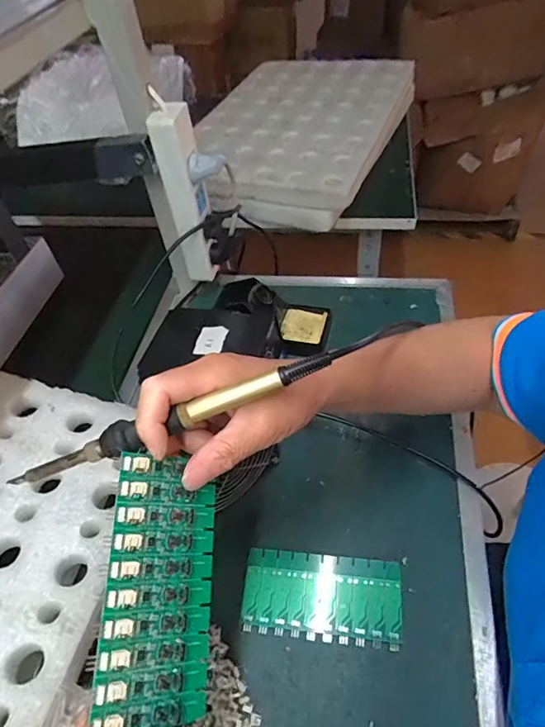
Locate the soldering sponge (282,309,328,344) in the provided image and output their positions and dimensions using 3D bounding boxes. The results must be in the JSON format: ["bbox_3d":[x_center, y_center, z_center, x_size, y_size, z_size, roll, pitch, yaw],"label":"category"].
[{"bbox_3d":[0.042,-0.050,0.618,0.056,0.015,0.055,12,52,17],"label":"soldering sponge"}]

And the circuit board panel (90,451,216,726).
[{"bbox_3d":[-0.061,0.123,0.259,0.062,0.005,0.136,15,65,-34],"label":"circuit board panel"}]

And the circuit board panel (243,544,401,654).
[{"bbox_3d":[0.044,0.208,0.411,0.137,0.004,0.070,2,59,9],"label":"circuit board panel"}]

